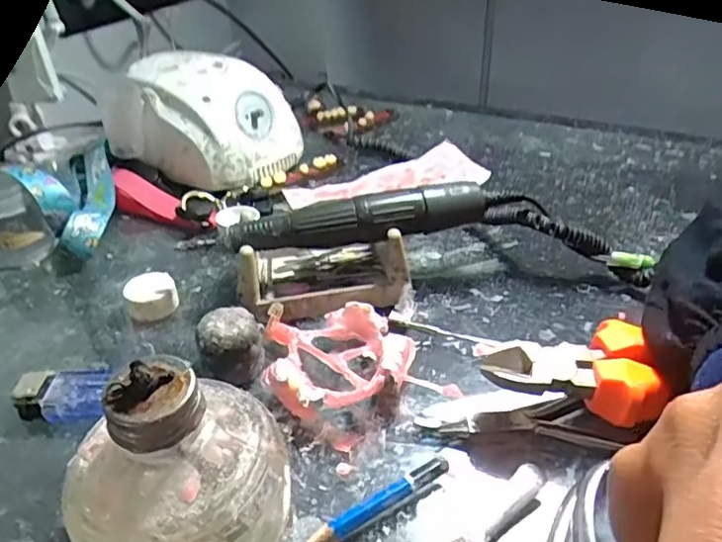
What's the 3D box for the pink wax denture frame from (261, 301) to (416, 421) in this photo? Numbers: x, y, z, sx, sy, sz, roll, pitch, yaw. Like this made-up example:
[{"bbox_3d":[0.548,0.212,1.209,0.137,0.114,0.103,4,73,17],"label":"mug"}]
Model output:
[{"bbox_3d":[-0.010,0.043,0.284,0.072,0.019,0.072,-5,36,-2],"label":"pink wax denture frame"}]

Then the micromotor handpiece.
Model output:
[{"bbox_3d":[-0.012,-0.028,0.323,0.166,0.020,0.021,-7,35,-8],"label":"micromotor handpiece"}]

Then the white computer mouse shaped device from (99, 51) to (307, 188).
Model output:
[{"bbox_3d":[-0.125,-0.123,0.470,0.133,0.081,0.087,7,37,13],"label":"white computer mouse shaped device"}]

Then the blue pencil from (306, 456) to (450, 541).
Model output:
[{"bbox_3d":[0.006,0.091,0.226,0.065,0.009,0.007,-21,40,-23],"label":"blue pencil"}]

